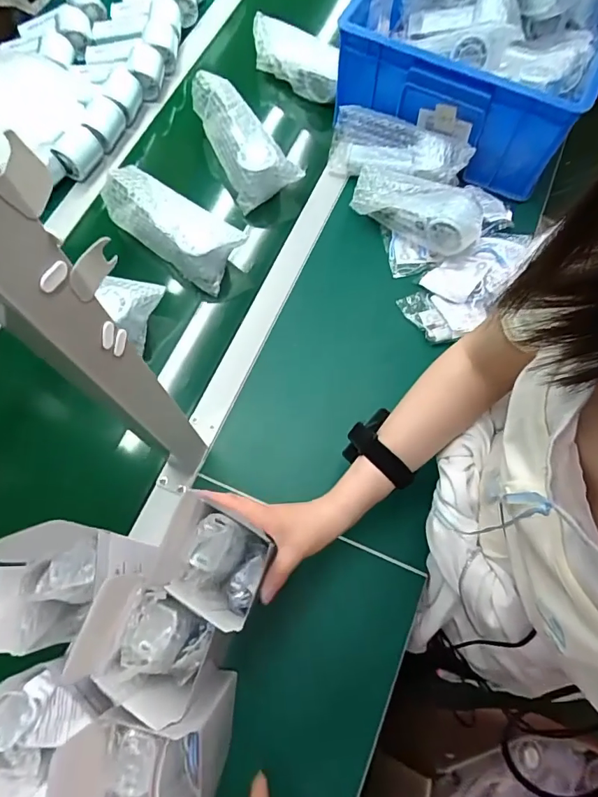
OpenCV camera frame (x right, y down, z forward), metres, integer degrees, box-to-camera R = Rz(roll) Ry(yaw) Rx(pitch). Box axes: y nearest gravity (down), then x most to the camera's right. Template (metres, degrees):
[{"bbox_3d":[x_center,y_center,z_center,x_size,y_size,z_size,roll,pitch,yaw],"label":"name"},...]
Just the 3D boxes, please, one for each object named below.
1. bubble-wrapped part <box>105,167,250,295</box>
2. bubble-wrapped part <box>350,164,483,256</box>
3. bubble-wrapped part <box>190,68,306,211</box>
[{"bbox_3d":[-0.176,-0.248,0.665,0.201,0.068,0.080,36,72,13],"label":"bubble-wrapped part"},{"bbox_3d":[0.167,-0.269,0.657,0.183,0.069,0.078,23,70,9],"label":"bubble-wrapped part"},{"bbox_3d":[-0.090,-0.386,0.706,0.085,0.080,0.190,-33,87,-12],"label":"bubble-wrapped part"}]

